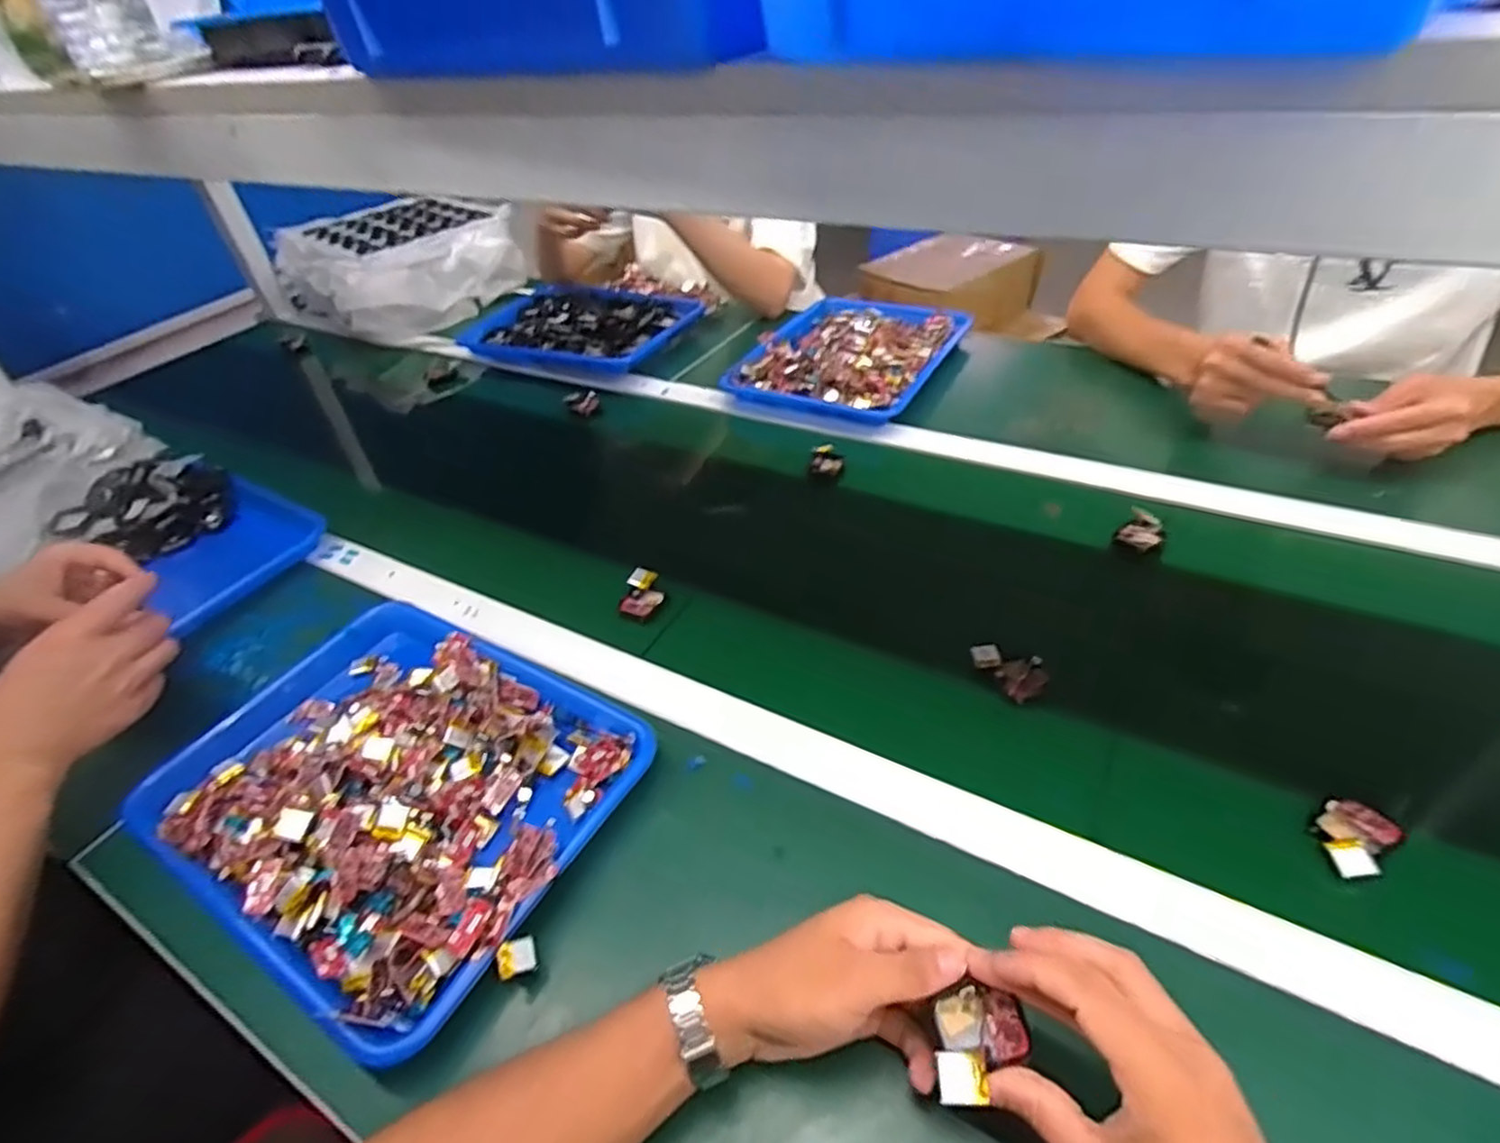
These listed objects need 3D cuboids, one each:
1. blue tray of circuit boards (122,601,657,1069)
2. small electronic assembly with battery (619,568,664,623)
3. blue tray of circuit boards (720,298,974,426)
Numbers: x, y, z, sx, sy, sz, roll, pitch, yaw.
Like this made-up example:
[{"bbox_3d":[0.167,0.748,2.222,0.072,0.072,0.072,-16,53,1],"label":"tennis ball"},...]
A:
[{"bbox_3d":[-0.267,0.147,0.529,0.339,0.045,0.256,17,46,26],"label":"blue tray of circuit boards"},{"bbox_3d":[-0.099,0.020,0.669,0.035,0.019,0.051,5,42,14],"label":"small electronic assembly with battery"},{"bbox_3d":[0.141,-0.297,0.979,0.243,0.038,0.310,17,46,26],"label":"blue tray of circuit boards"}]

